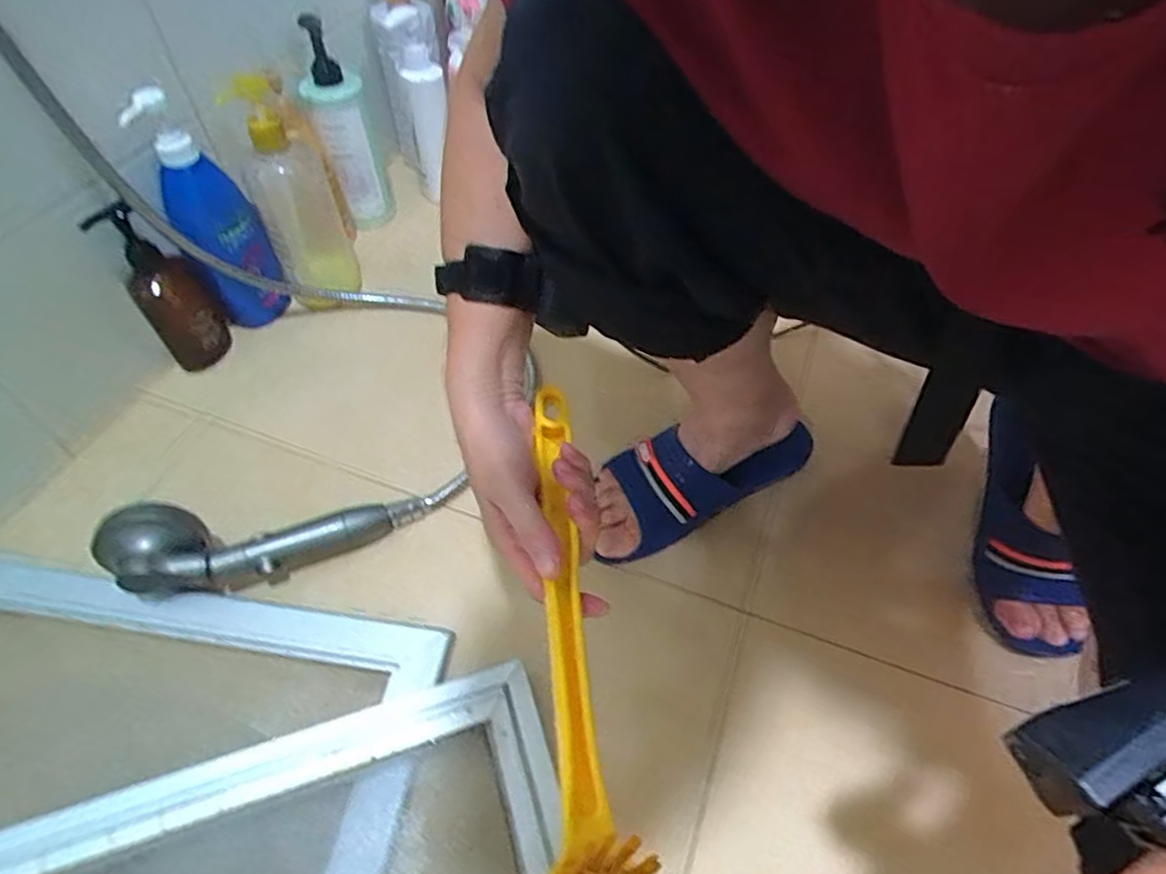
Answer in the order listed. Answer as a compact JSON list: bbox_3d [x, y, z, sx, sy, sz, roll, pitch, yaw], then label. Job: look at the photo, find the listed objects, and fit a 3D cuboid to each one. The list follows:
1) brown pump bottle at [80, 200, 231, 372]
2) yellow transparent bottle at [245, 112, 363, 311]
[{"bbox_3d":[-0.446,-0.163,0.692,0.070,0.199,0.059,-22,56,-16],"label":"brown pump bottle"},{"bbox_3d":[-0.337,-0.265,0.773,0.081,0.245,0.082,-12,54,-9],"label":"yellow transparent bottle"}]

